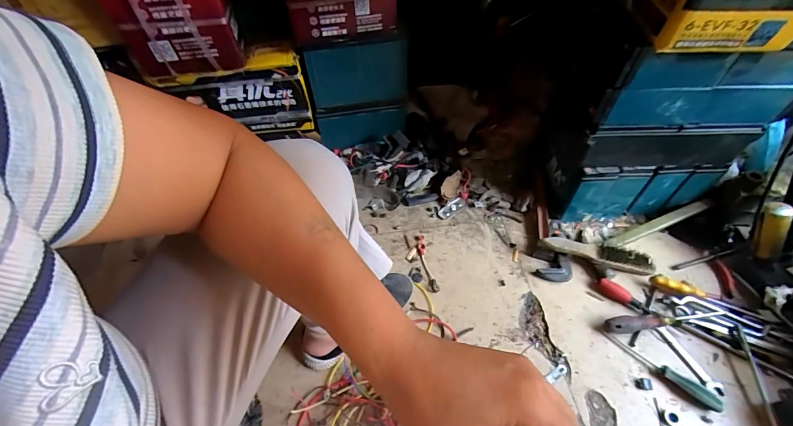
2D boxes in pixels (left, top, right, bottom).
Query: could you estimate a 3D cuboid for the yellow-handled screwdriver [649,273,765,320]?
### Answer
[{"bbox_3d":[0.619,0.172,0.737,0.191,0.032,0.032,18,55,16],"label":"yellow-handled screwdriver"}]

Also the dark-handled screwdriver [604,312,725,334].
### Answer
[{"bbox_3d":[0.511,0.208,0.709,0.224,0.027,0.030,-6,52,-3],"label":"dark-handled screwdriver"}]

